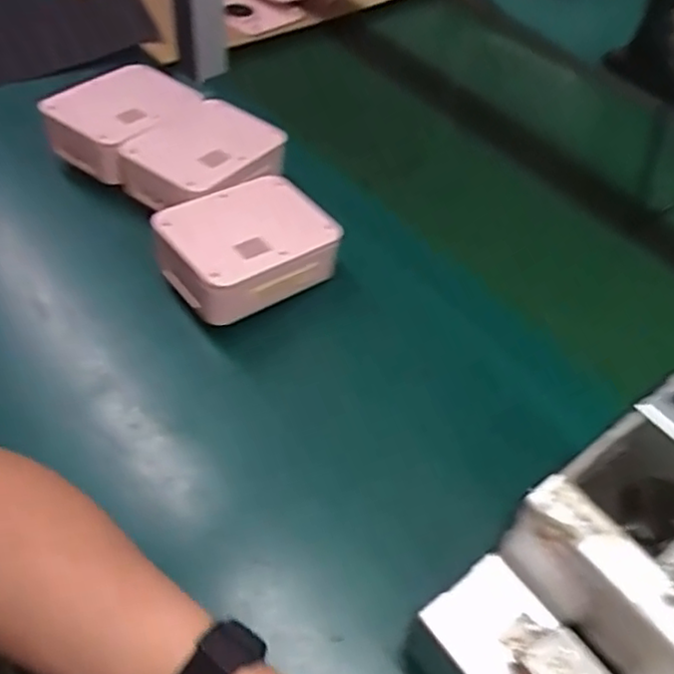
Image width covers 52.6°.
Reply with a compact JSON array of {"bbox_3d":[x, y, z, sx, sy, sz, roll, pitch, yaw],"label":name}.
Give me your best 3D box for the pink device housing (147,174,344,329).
[{"bbox_3d":[-0.074,-0.074,0.567,0.135,0.059,0.100,-29,58,-26],"label":"pink device housing"}]

